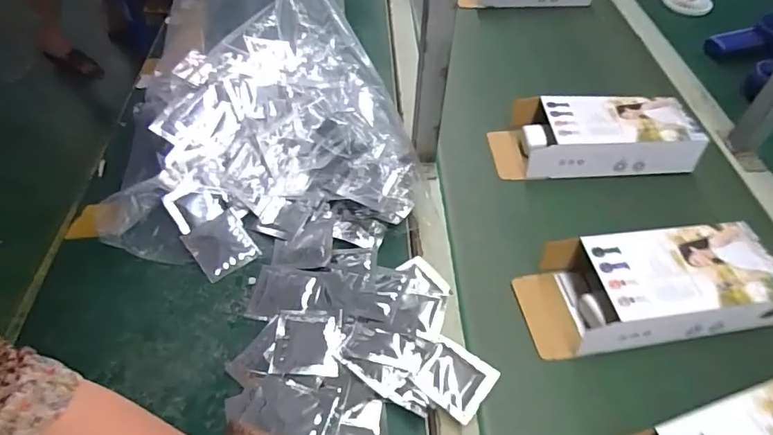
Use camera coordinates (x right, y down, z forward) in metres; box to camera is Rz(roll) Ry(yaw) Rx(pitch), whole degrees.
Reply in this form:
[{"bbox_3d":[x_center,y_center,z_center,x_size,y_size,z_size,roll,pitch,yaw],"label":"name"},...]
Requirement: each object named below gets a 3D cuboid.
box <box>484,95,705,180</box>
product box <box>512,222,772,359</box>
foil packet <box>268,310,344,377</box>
[{"bbox_3d":[0.280,-0.114,0.669,0.264,0.064,0.113,1,49,-5],"label":"box"},{"bbox_3d":[0.275,0.071,0.507,0.255,0.053,0.111,-4,50,-9],"label":"product box"},{"bbox_3d":[-0.077,0.122,0.472,0.064,0.010,0.070,4,49,-2],"label":"foil packet"}]

